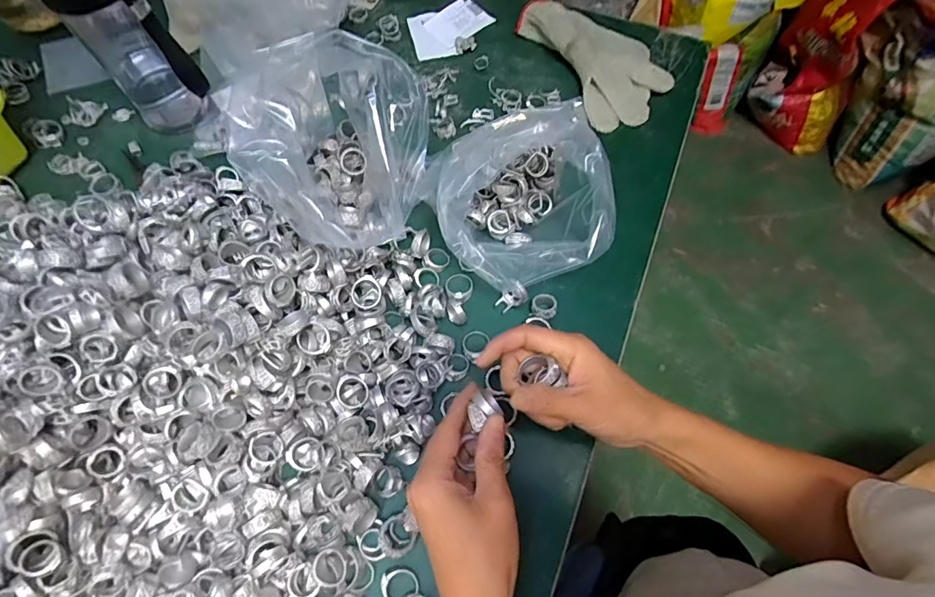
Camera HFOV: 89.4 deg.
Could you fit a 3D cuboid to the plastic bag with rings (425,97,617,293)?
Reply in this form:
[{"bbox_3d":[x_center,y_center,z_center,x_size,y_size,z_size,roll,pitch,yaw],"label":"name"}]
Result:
[{"bbox_3d":[0.044,-0.088,0.404,0.138,0.110,0.146,-22,70,-11],"label":"plastic bag with rings"}]

